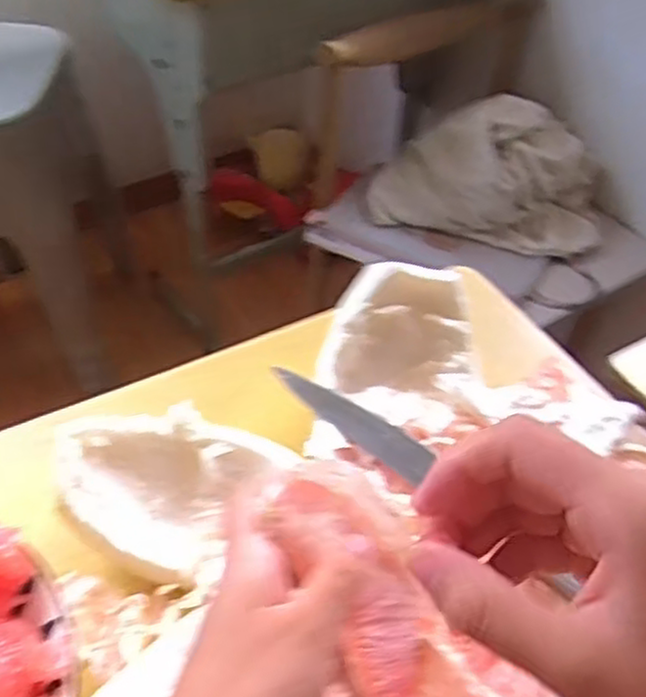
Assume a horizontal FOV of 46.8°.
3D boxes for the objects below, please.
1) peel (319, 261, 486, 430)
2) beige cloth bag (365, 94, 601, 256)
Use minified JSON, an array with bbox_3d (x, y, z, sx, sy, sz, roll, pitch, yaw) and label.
[{"bbox_3d":[0.052,-0.006,0.447,0.091,0.046,0.096,16,49,11],"label":"peel"},{"bbox_3d":[0.257,-0.268,1.126,0.339,0.153,0.188,18,49,12],"label":"beige cloth bag"}]

